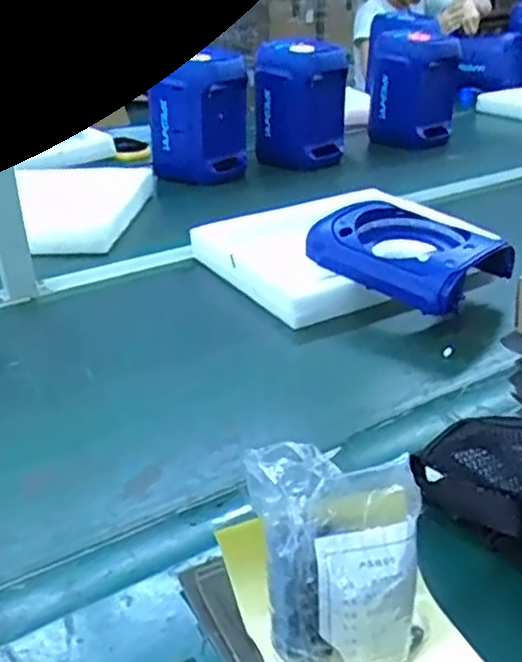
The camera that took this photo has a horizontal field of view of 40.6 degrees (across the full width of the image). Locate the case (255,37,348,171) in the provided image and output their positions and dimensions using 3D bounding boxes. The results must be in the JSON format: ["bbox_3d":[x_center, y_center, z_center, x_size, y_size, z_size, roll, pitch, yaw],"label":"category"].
[{"bbox_3d":[0.078,-0.435,1.374,0.179,0.228,0.112,-3,27,1],"label":"case"}]

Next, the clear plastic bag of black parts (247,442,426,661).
[{"bbox_3d":[0.046,0.142,0.419,0.096,0.134,0.063,-2,27,3],"label":"clear plastic bag of black parts"}]

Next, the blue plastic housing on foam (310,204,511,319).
[{"bbox_3d":[0.182,-0.108,0.908,0.161,0.079,0.222,-26,35,-36],"label":"blue plastic housing on foam"}]

